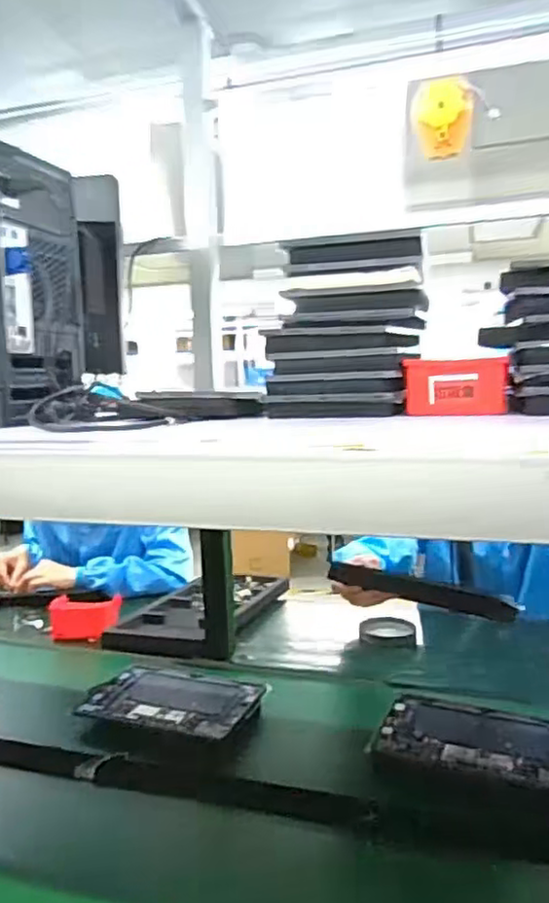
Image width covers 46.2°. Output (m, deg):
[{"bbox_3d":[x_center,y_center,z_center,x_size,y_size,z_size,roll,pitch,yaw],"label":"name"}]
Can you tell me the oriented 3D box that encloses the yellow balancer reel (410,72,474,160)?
[{"bbox_3d":[0.271,-0.539,1.042,0.092,0.118,0.050,-1,31,9],"label":"yellow balancer reel"}]

